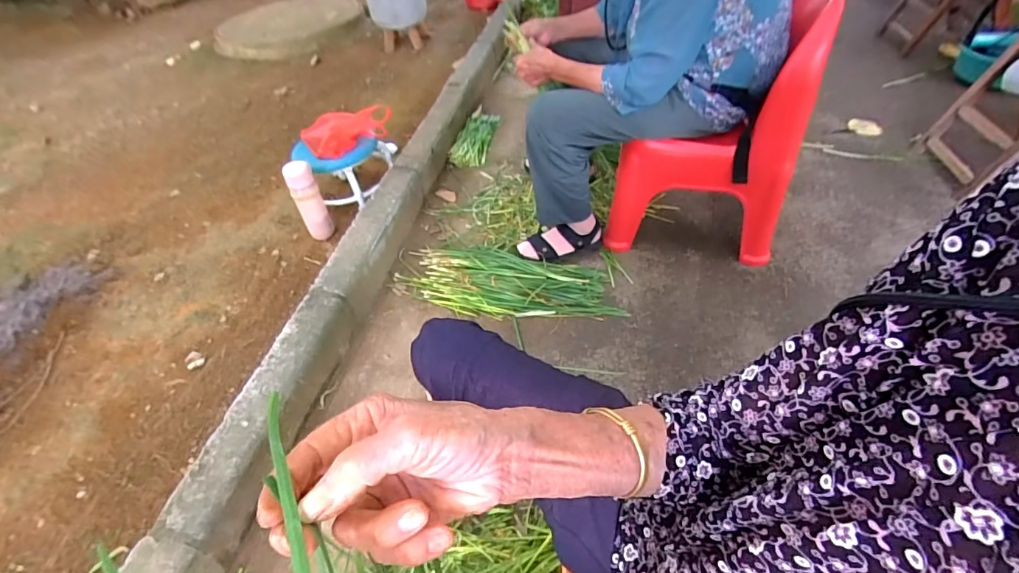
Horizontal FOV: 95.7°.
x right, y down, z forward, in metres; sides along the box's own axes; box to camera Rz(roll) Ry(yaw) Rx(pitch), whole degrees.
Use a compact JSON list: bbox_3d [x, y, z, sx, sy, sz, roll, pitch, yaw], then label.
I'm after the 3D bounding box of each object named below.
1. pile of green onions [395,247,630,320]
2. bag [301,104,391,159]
[{"bbox_3d":[-0.021,-0.017,1.203,0.565,0.037,0.225,9,45,17],"label":"pile of green onions"},{"bbox_3d":[-0.496,-0.495,1.405,0.270,0.080,0.185,-23,50,-15],"label":"bag"}]

